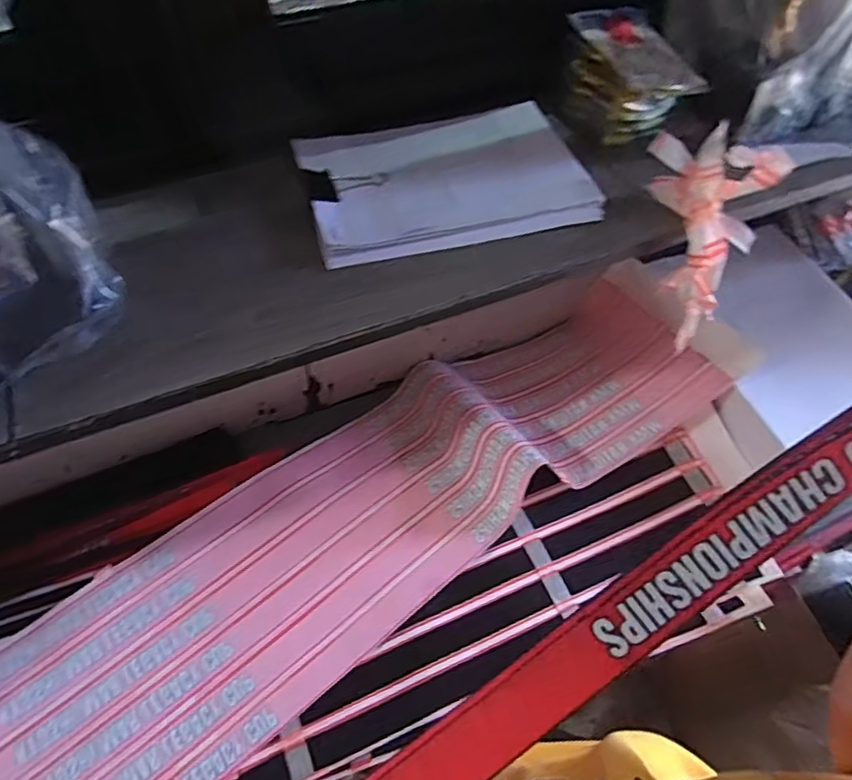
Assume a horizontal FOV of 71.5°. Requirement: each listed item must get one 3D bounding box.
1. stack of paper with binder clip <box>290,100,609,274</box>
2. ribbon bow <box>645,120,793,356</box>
[{"bbox_3d":[0.016,-0.173,0.471,0.218,0.017,0.150,-13,58,-11],"label":"stack of paper with binder clip"},{"bbox_3d":[0.221,-0.110,0.456,0.069,0.167,0.076,-6,20,-5],"label":"ribbon bow"}]

